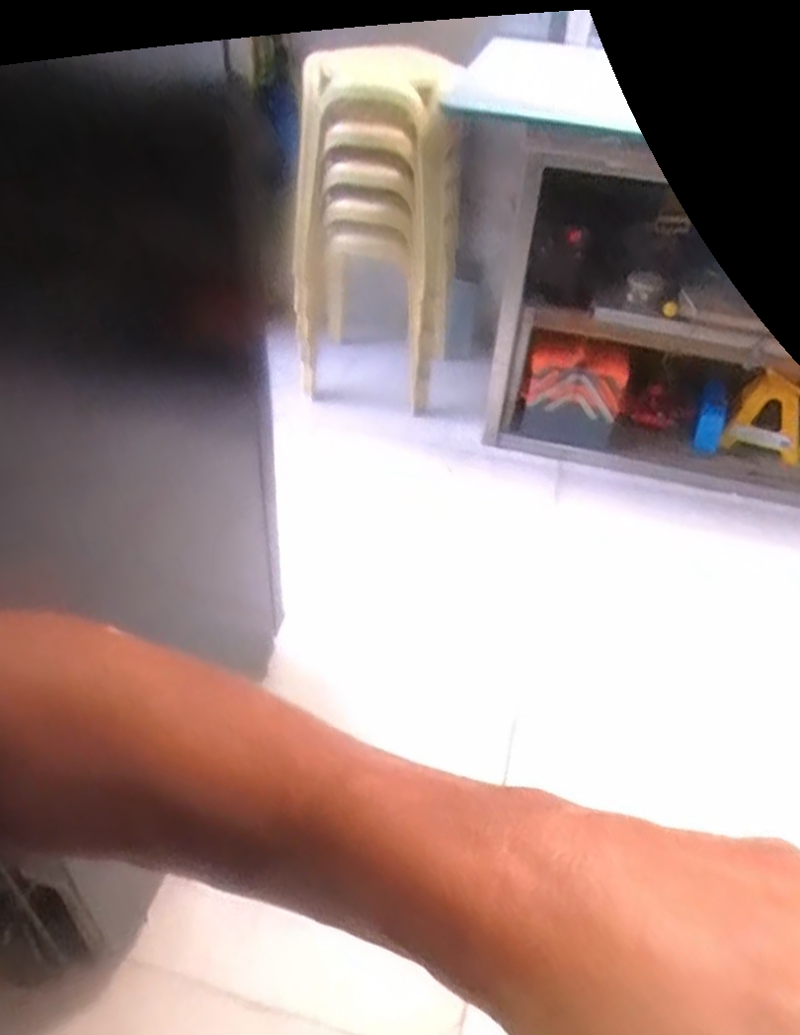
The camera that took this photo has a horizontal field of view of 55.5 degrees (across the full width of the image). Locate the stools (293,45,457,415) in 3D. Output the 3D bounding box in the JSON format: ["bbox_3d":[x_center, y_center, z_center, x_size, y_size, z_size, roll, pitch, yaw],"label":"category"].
[{"bbox_3d":[-0.049,-0.577,1.570,0.325,0.662,0.277,5,41,1],"label":"stools"}]

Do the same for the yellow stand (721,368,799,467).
[{"bbox_3d":[0.755,-0.208,1.538,0.152,0.170,0.050,19,44,16],"label":"yellow stand"}]

